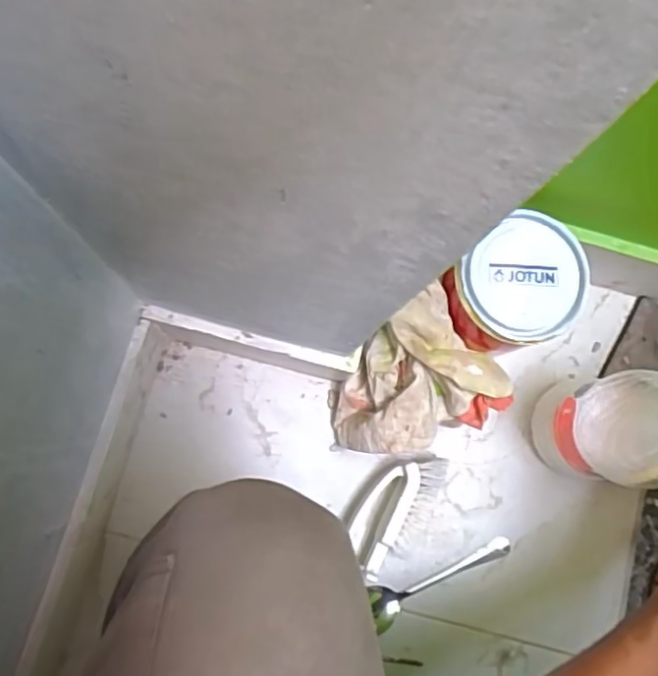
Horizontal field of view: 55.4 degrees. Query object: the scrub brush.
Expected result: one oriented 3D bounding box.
[{"bbox_3d":[0.058,0.159,0.574,0.057,0.038,0.121,33,83,0],"label":"scrub brush"}]

